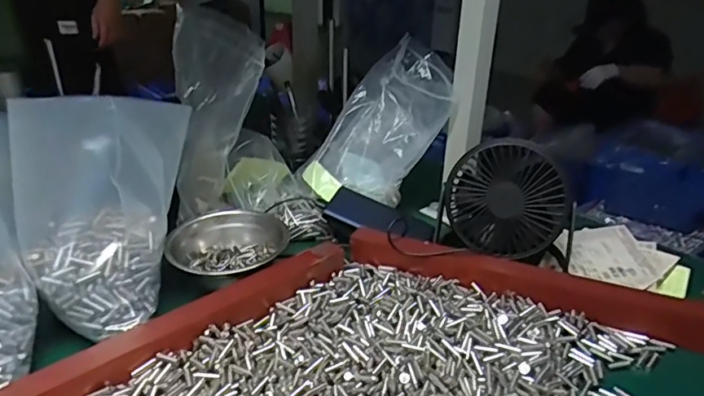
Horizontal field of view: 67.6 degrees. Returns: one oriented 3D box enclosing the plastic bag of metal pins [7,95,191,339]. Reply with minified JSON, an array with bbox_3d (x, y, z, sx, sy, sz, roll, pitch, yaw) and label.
[{"bbox_3d":[-0.226,0.000,0.505,0.085,0.202,0.178,3,28,11],"label":"plastic bag of metal pins"}]

